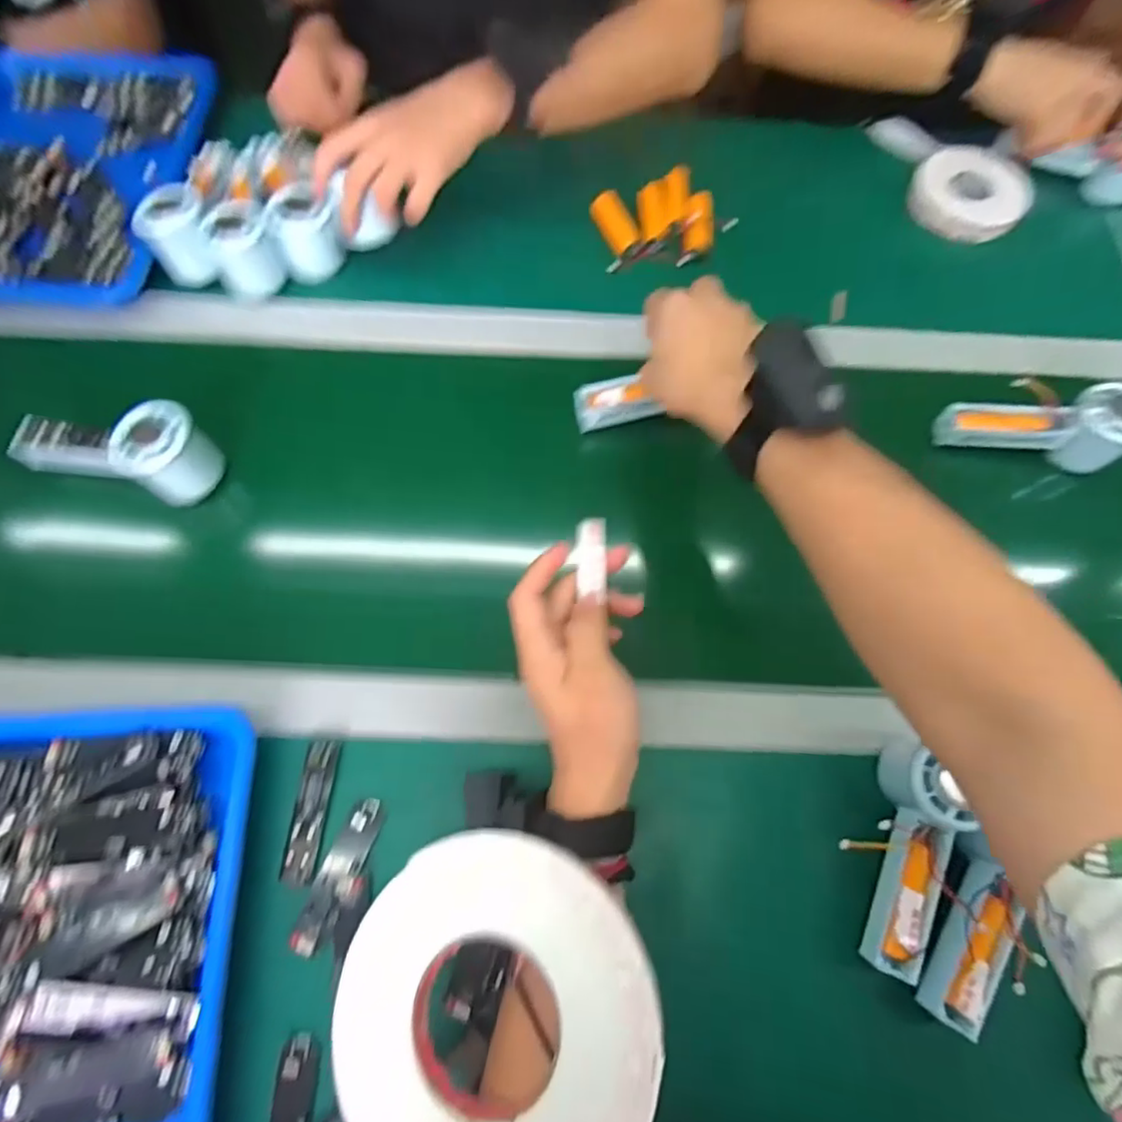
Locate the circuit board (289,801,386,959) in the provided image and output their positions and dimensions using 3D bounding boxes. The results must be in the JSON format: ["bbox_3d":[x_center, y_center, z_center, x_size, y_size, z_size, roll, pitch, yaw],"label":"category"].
[{"bbox_3d":[-0.147,0.208,0.409,0.024,0.007,0.096,20,72,5],"label":"circuit board"}]

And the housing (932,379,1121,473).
[{"bbox_3d":[0.410,-0.118,0.531,0.162,0.071,0.058,4,70,19],"label":"housing"}]

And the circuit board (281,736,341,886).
[{"bbox_3d":[-0.172,0.170,0.423,0.021,0.004,0.091,6,71,0],"label":"circuit board"}]

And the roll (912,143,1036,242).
[{"bbox_3d":[0.436,-0.393,0.654,0.113,0.027,0.118,0,71,-1],"label":"roll"}]

